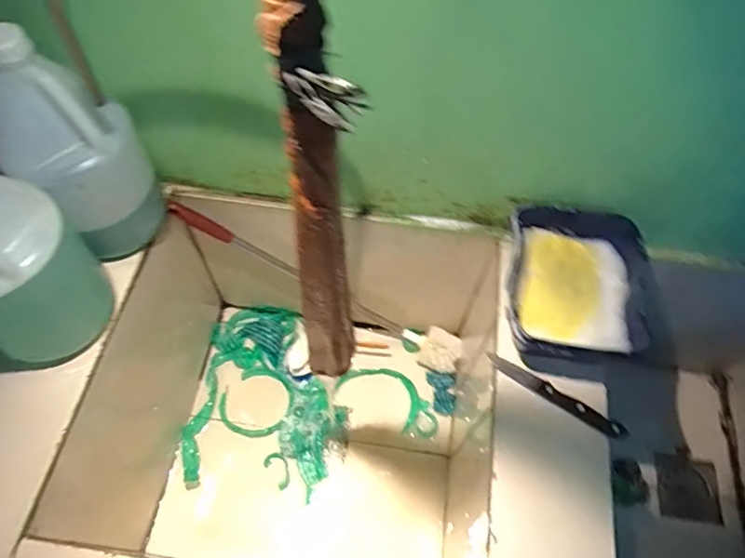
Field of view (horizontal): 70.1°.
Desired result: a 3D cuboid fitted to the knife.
[{"bbox_3d":[0.221,0.140,0.642,0.174,0.012,0.019,32,64,15],"label":"knife"}]

